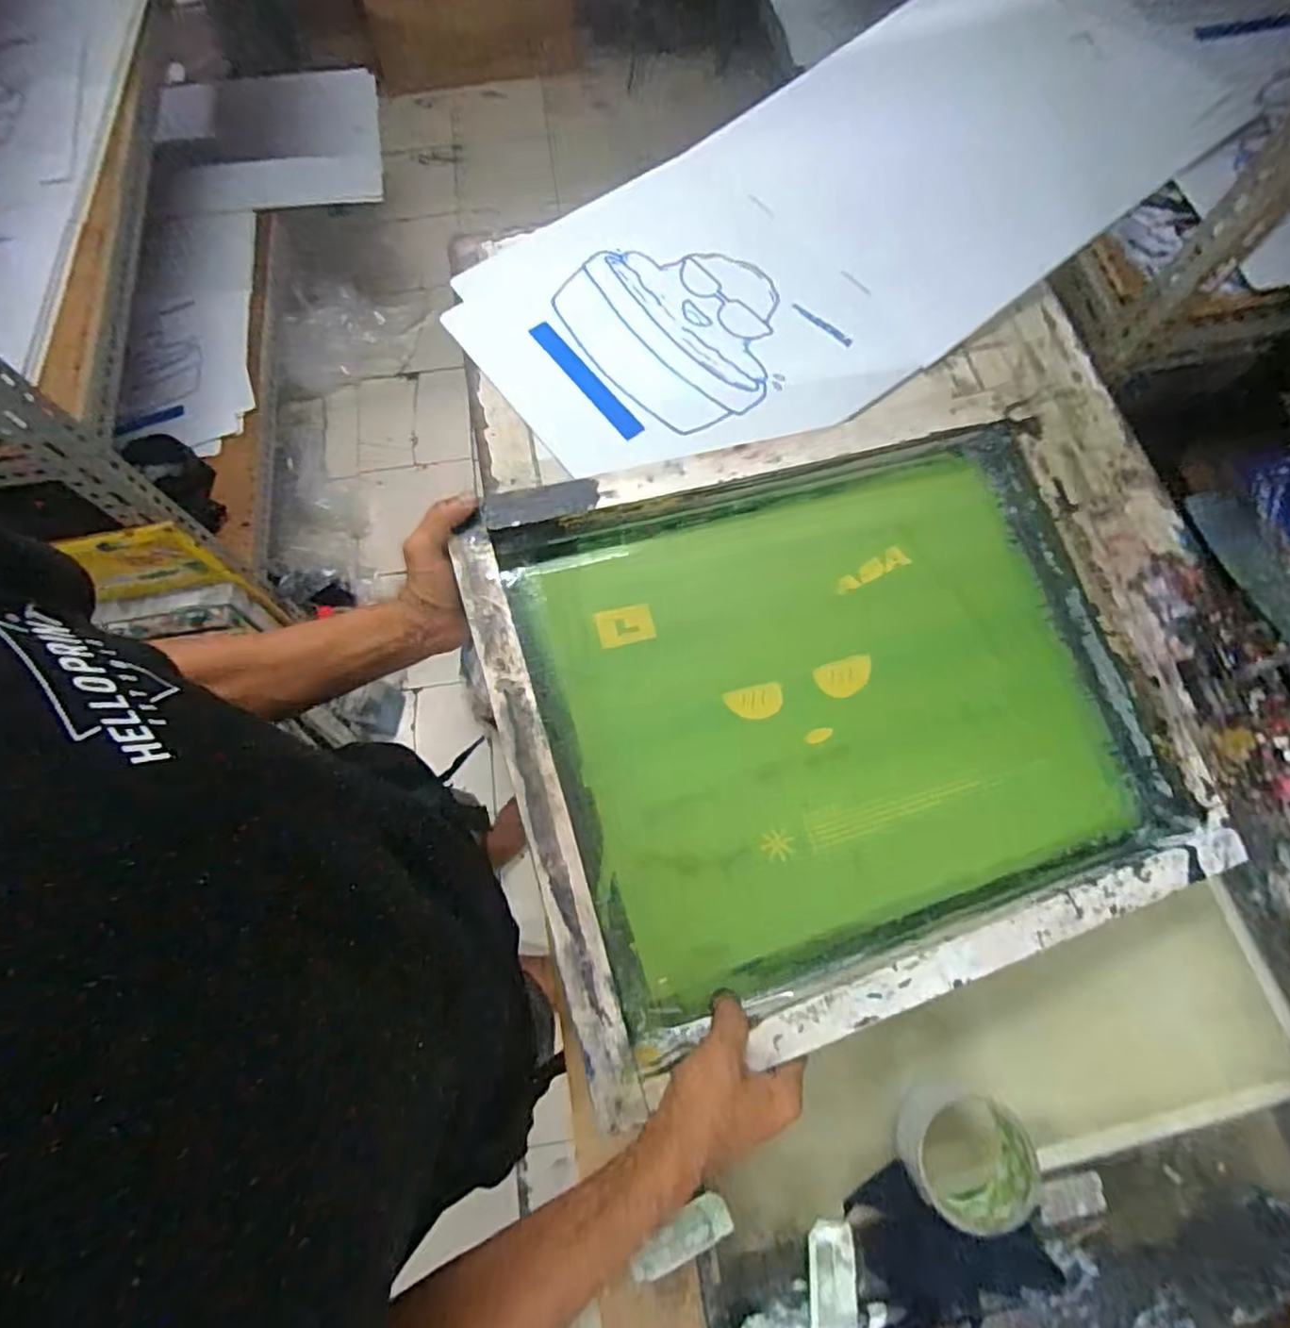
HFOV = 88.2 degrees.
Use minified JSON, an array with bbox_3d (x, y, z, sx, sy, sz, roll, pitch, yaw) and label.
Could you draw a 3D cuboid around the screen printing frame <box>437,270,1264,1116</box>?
[{"bbox_3d":[0.169,0.018,0.543,0.557,0.045,0.453,-16,79,-12],"label":"screen printing frame"}]

